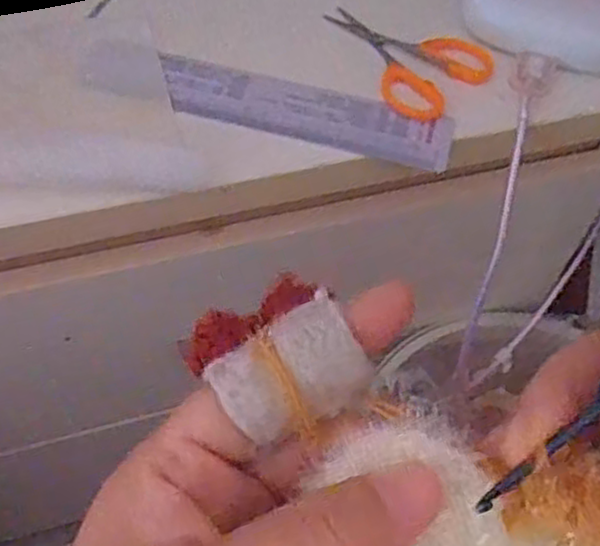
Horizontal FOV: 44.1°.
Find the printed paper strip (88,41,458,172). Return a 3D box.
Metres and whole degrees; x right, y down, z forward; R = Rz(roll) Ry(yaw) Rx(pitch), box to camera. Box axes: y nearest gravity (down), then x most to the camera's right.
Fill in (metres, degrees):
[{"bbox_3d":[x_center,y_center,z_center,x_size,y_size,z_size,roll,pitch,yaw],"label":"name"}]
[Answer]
[{"bbox_3d":[-0.019,-0.088,0.384,0.193,0.005,0.040,15,55,7],"label":"printed paper strip"}]

